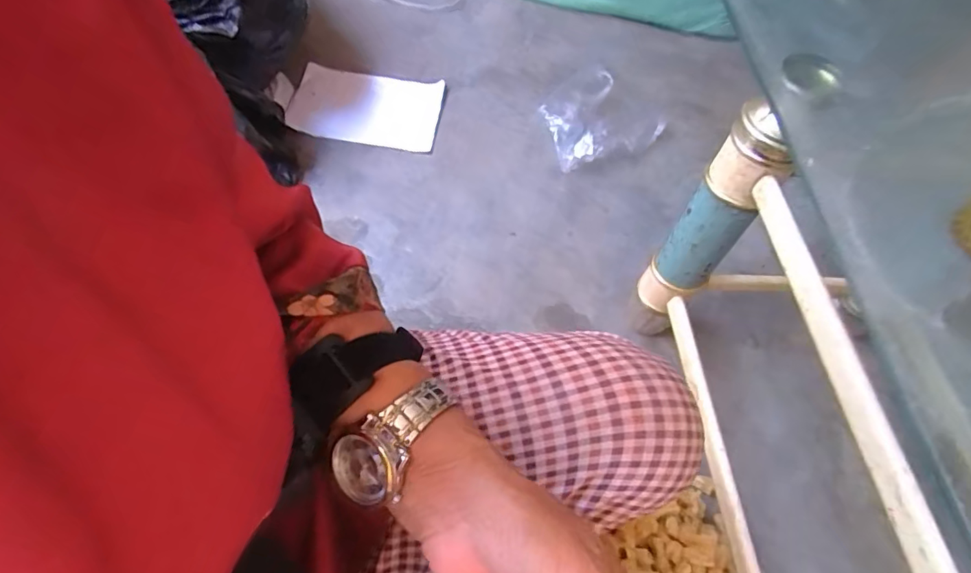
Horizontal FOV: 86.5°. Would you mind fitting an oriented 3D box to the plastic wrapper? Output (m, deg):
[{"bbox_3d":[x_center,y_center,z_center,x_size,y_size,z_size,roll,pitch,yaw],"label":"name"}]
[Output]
[{"bbox_3d":[0.227,-0.351,1.054,0.226,0.064,0.218,2,58,-3],"label":"plastic wrapper"}]

